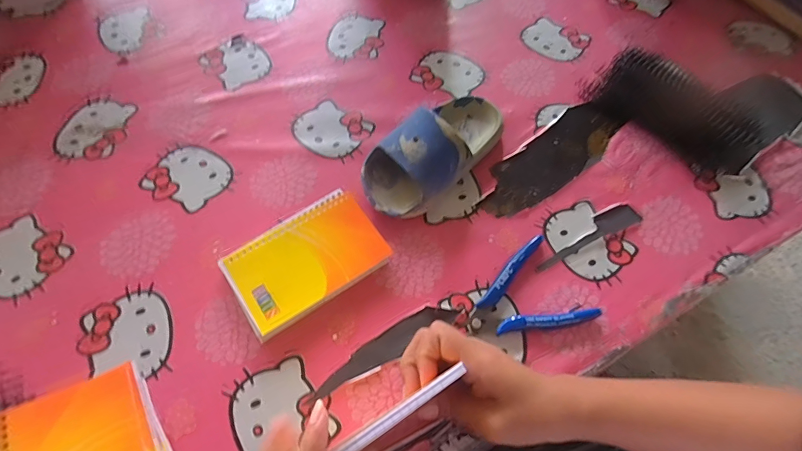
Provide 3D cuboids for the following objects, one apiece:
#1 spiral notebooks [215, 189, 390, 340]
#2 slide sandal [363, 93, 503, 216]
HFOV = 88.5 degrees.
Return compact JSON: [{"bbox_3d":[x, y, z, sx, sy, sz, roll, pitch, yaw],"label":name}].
[{"bbox_3d":[-0.085,0.032,0.378,0.133,0.020,0.086,-32,68,-17],"label":"spiral notebooks"},{"bbox_3d":[0.037,-0.081,0.414,0.171,0.061,0.076,-38,70,-19],"label":"slide sandal"}]

